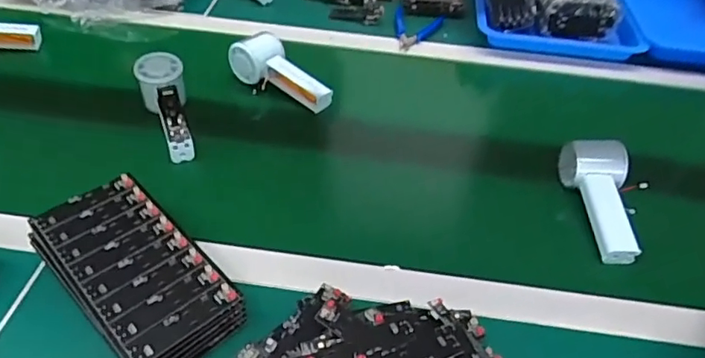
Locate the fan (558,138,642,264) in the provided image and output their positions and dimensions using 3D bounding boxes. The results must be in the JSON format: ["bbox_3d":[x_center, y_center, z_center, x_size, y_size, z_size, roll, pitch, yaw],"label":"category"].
[{"bbox_3d":[0.275,0.025,0.586,0.050,0.051,0.143,0,58,-5],"label":"fan"}]

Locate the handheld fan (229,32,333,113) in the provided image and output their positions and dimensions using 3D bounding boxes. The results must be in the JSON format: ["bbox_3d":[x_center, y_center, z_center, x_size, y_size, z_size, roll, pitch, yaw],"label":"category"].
[{"bbox_3d":[-0.090,-0.146,0.724,0.140,0.048,0.061,27,48,21],"label":"handheld fan"}]

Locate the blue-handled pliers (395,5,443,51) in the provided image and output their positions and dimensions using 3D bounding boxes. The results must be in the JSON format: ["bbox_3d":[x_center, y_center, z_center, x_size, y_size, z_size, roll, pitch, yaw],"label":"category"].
[{"bbox_3d":[0.097,-0.240,0.865,0.076,0.015,0.109,16,45,11],"label":"blue-handled pliers"}]

